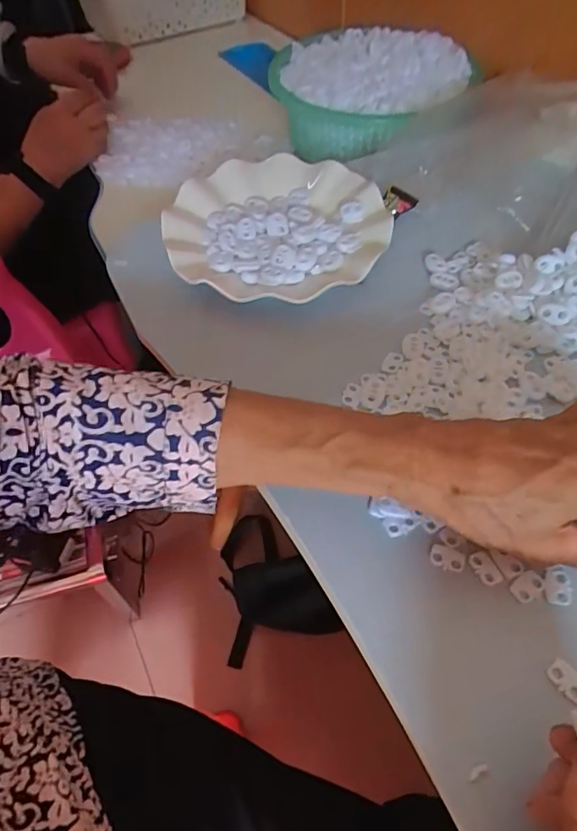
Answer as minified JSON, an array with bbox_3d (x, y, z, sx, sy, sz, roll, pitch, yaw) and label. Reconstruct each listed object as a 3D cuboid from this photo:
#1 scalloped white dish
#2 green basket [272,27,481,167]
[{"bbox_3d":[-0.009,-0.152,0.429,0.172,0.027,0.176,-2,55,2],"label":"scalloped white dish"},{"bbox_3d":[0.083,-0.362,0.585,0.218,0.065,0.175,20,58,17],"label":"green basket"}]

